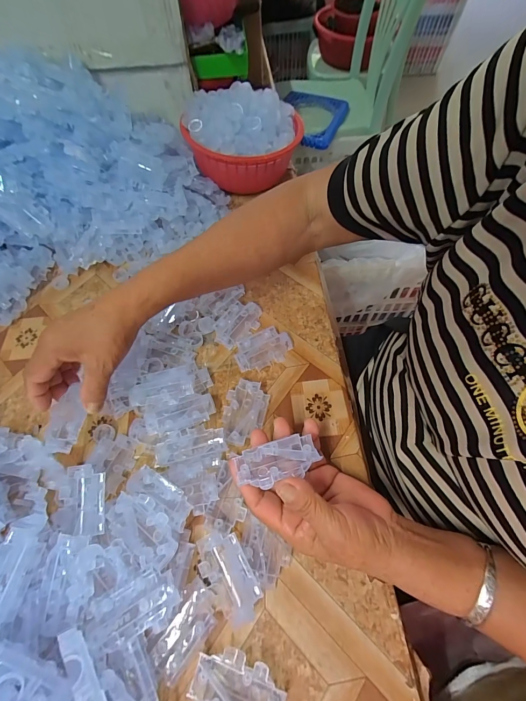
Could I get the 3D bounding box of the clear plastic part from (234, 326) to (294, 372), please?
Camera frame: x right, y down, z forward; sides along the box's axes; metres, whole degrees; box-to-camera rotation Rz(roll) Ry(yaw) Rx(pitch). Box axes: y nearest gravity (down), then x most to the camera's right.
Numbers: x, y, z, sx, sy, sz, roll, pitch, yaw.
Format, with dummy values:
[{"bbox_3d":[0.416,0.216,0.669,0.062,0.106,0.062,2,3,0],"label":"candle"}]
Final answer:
[{"bbox_3d":[0.000,-0.003,0.365,0.068,0.014,0.042,-23,63,-8],"label":"clear plastic part"}]

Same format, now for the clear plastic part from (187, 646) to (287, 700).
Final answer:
[{"bbox_3d":[-0.017,0.250,0.229,0.068,0.013,0.036,15,64,11],"label":"clear plastic part"}]

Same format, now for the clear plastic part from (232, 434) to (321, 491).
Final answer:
[{"bbox_3d":[0.012,0.090,0.251,0.060,0.023,0.031,-13,62,-3],"label":"clear plastic part"}]

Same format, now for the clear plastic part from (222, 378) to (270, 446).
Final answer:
[{"bbox_3d":[-0.020,0.065,0.329,0.042,0.014,0.068,13,64,10],"label":"clear plastic part"}]

